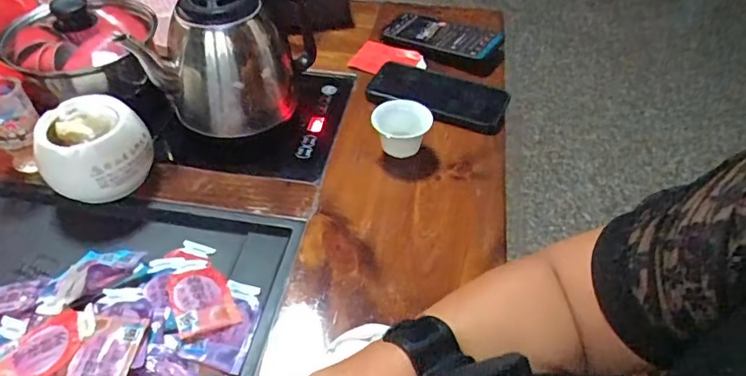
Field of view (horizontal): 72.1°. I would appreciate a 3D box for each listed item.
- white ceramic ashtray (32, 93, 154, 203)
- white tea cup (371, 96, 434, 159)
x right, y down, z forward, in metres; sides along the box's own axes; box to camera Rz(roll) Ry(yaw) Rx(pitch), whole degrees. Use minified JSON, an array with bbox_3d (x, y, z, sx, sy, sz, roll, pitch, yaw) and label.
[{"bbox_3d":[-0.262,-0.030,0.492,0.097,0.079,0.091,-27,51,-25],"label":"white ceramic ashtray"},{"bbox_3d":[0.030,-0.060,0.543,0.059,0.047,0.053,0,45,-1],"label":"white tea cup"}]

